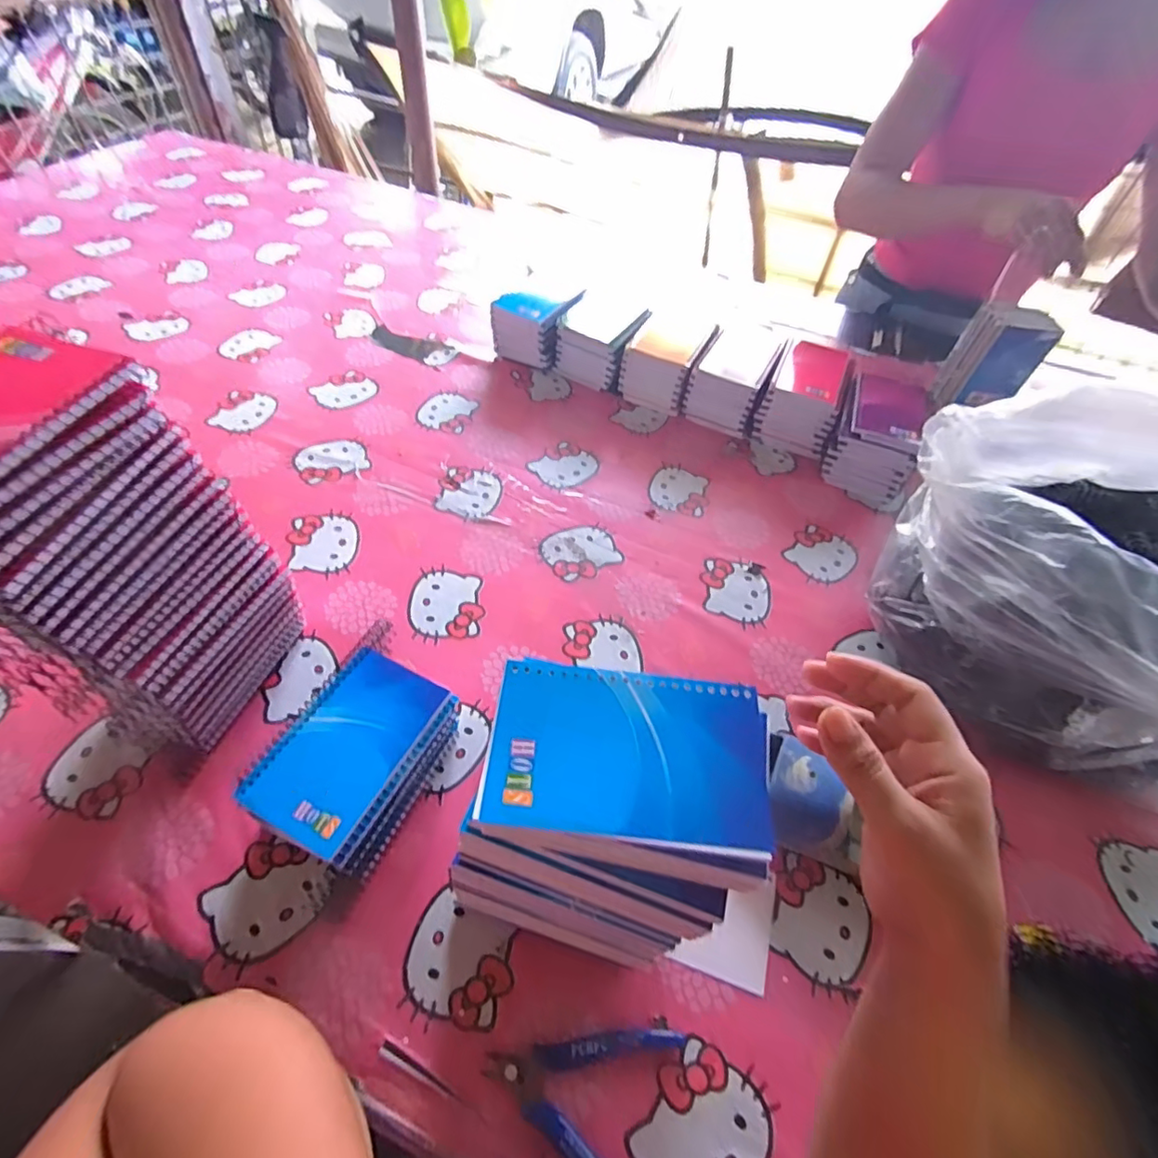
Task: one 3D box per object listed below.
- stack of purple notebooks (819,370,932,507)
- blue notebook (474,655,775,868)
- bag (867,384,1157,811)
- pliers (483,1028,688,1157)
[{"bbox_3d":[0.364,-0.171,0.708,0.095,0.075,0.121,21,53,11],"label":"stack of purple notebooks"},{"bbox_3d":[0.024,0.083,0.272,0.131,0.007,0.081,7,52,0],"label":"blue notebook"},{"bbox_3d":[0.460,0.018,0.475,0.344,0.196,0.245,16,52,8],"label":"bag"},{"bbox_3d":[0.003,0.312,0.344,0.115,0.015,0.087,16,52,7],"label":"pliers"}]

